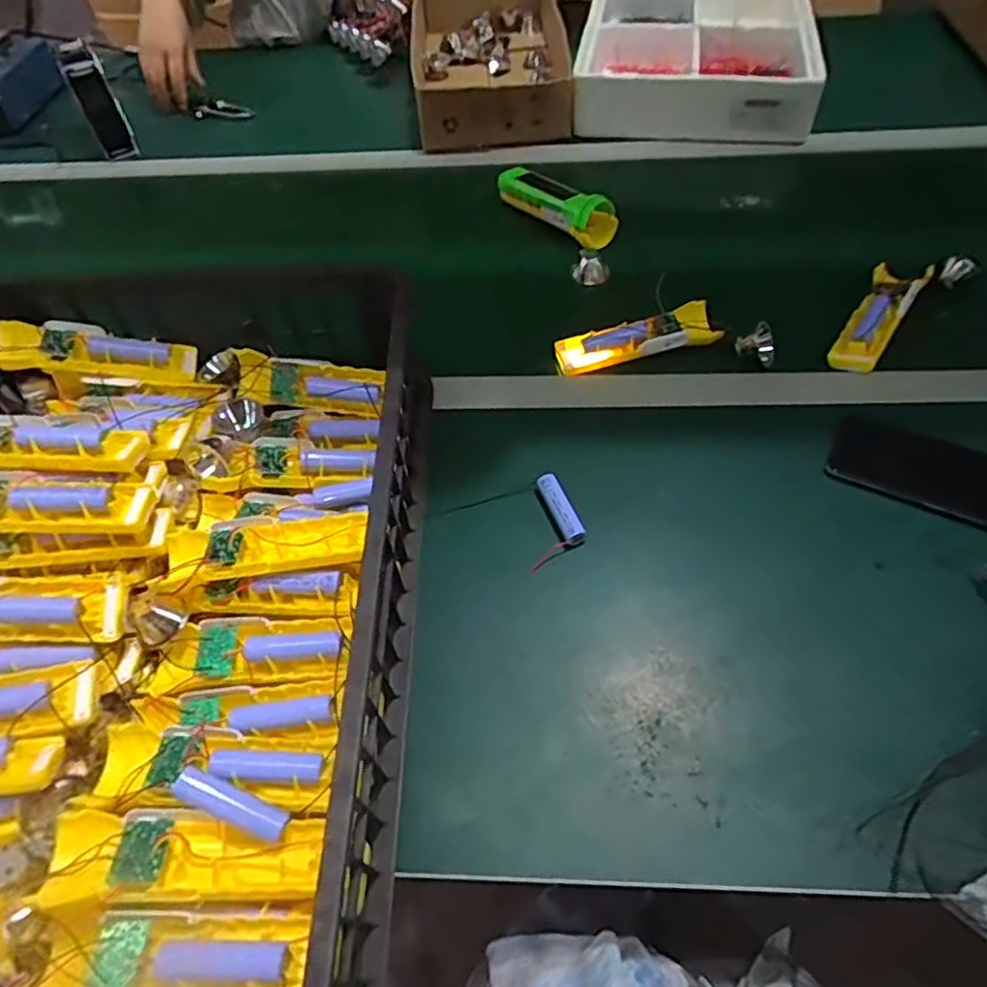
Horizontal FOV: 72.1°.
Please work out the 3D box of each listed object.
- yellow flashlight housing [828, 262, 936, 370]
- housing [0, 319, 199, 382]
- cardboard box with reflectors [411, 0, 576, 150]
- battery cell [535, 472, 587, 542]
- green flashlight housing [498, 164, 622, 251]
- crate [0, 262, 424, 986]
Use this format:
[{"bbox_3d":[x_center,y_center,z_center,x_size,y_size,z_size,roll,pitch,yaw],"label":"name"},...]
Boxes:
[{"bbox_3d":[0.397,-0.188,0.698,0.050,0.029,0.183,30,63,22],"label":"yellow flashlight housing"},{"bbox_3d":[-0.354,-0.127,0.607,0.160,0.023,0.054,5,53,-17],"label":"housing"},{"bbox_3d":[-0.007,-0.672,1.035,0.225,0.087,0.425,-4,55,1],"label":"cardboard box with reflectors"},{"bbox_3d":[0.056,0.012,0.575,0.017,0.021,0.067,-21,57,-10],"label":"battery cell"},{"bbox_3d":[0.075,-0.349,0.815,0.053,0.047,0.181,-33,60,-18],"label":"green flashlight housing"},{"bbox_3d":[-0.264,0.078,0.481,0.389,0.121,0.580,-2,55,2],"label":"crate"}]

